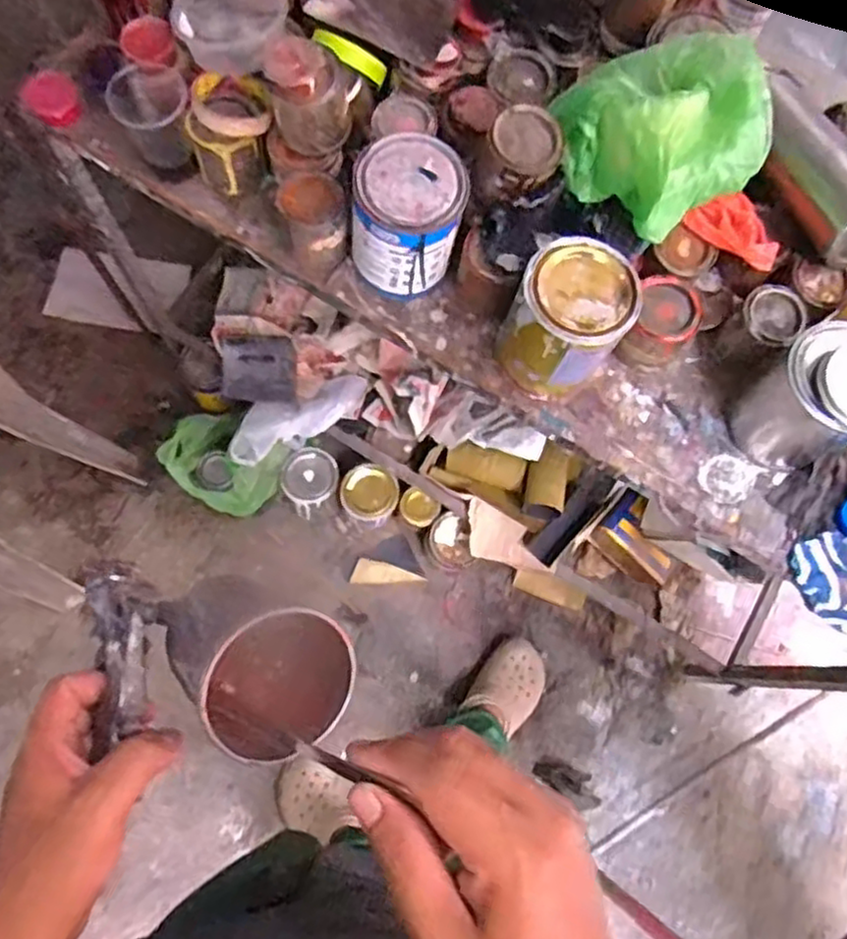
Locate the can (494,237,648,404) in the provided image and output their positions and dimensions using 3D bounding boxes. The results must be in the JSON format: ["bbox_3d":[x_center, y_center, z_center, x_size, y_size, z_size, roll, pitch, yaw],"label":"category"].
[{"bbox_3d":[0.135,-0.137,0.696,0.100,0.136,0.109,1,73,-3],"label":"can"}]

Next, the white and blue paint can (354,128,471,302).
[{"bbox_3d":[-0.013,-0.244,0.712,0.098,0.123,0.104,1,73,-3],"label":"white and blue paint can"}]

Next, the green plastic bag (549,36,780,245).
[{"bbox_3d":[0.219,-0.319,0.662,0.166,0.092,0.178,-34,78,-12],"label":"green plastic bag"}]

